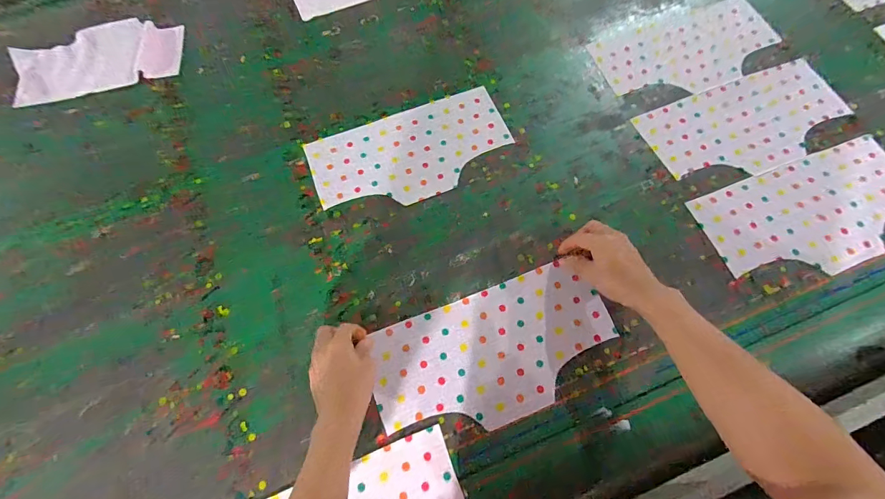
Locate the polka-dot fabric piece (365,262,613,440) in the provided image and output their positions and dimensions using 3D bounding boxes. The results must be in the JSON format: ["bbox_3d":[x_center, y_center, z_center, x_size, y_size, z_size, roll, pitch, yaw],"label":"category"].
[{"bbox_3d":[0.069,0.136,0.538,0.316,0.007,0.165,-20,69,-7],"label":"polka-dot fabric piece"}]

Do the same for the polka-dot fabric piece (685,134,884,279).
[{"bbox_3d":[0.547,-0.055,0.594,0.317,0.007,0.165,-20,69,-7],"label":"polka-dot fabric piece"}]

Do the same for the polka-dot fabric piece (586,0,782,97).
[{"bbox_3d":[0.435,-0.358,0.721,0.319,0.011,0.182,-22,68,-7],"label":"polka-dot fabric piece"}]

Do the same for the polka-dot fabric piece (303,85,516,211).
[{"bbox_3d":[-0.049,-0.155,0.656,0.316,0.007,0.163,-20,69,-7],"label":"polka-dot fabric piece"}]

